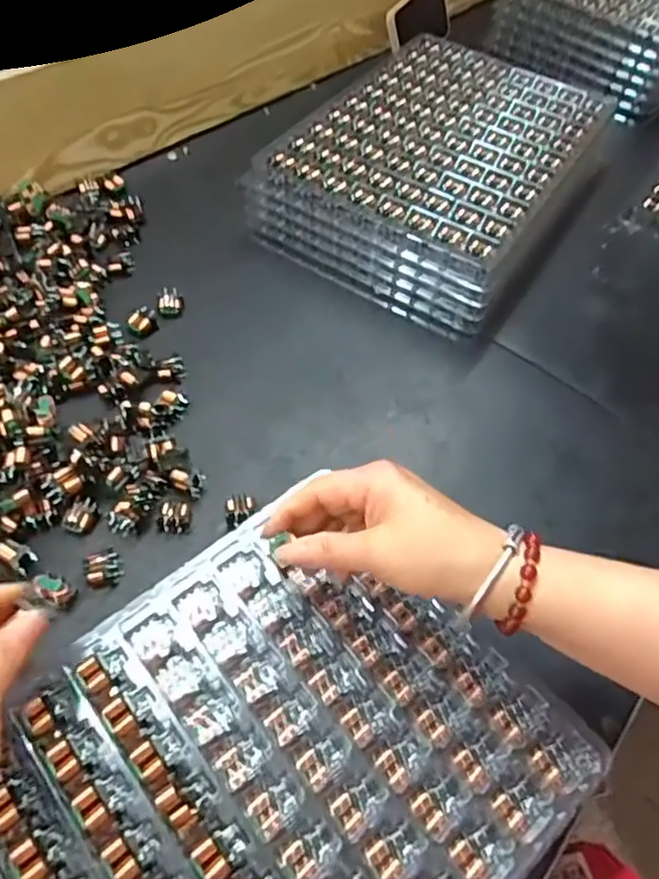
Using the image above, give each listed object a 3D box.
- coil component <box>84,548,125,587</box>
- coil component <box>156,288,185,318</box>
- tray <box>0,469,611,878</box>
[{"bbox_3d":[-0.144,0.083,0.398,0.021,0.013,0.021,-19,60,-17],"label":"coil component"},{"bbox_3d":[-0.136,-0.118,0.535,0.021,0.011,0.025,-4,57,-9],"label":"coil component"},{"bbox_3d":[-0.051,0.182,0.317,0.320,0.028,0.234,-35,65,-22],"label":"tray"}]

